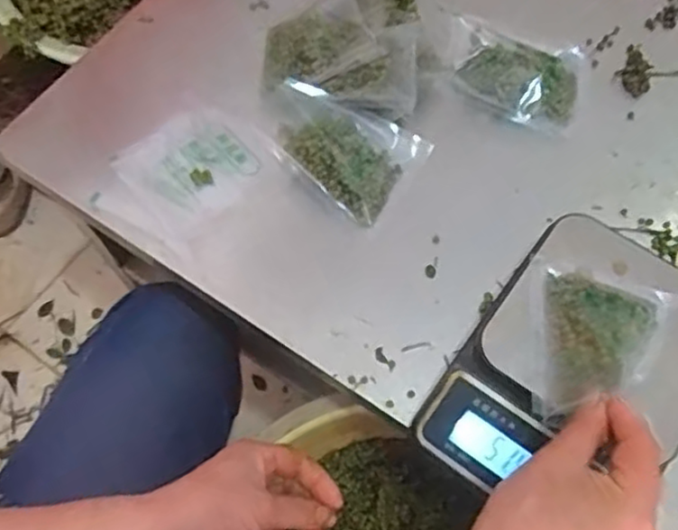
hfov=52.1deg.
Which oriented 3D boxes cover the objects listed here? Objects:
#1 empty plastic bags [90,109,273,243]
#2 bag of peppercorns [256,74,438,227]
[{"bbox_3d":[-0.134,-0.080,0.596,0.139,0.008,0.100,-38,71,-16],"label":"empty plastic bags"},{"bbox_3d":[-0.007,-0.107,0.587,0.148,0.034,0.096,35,70,15],"label":"bag of peppercorns"}]

